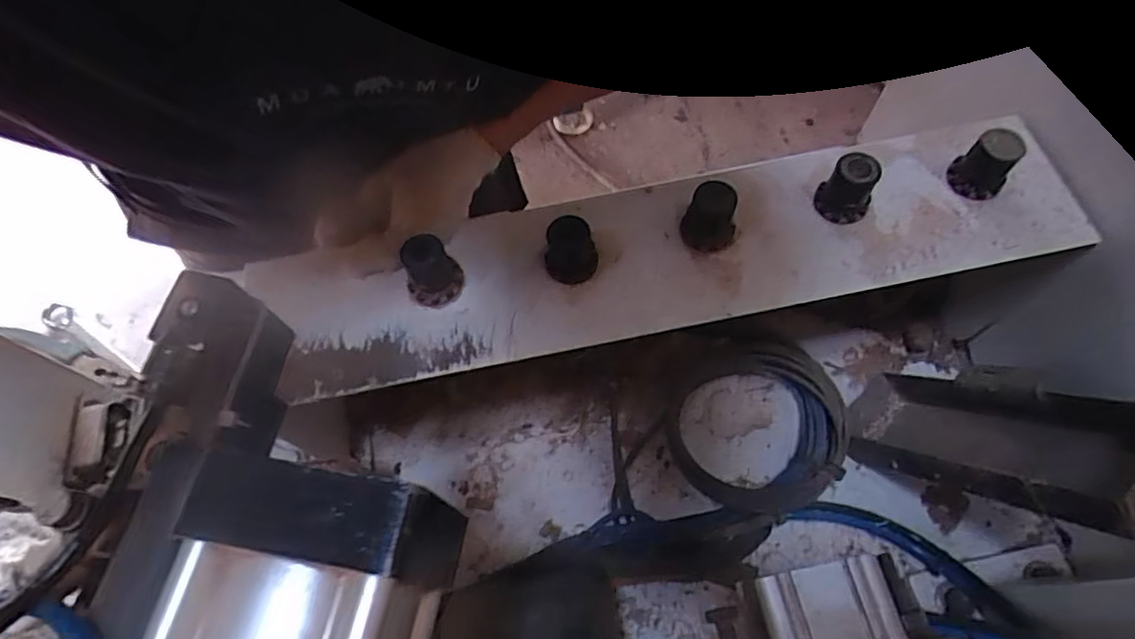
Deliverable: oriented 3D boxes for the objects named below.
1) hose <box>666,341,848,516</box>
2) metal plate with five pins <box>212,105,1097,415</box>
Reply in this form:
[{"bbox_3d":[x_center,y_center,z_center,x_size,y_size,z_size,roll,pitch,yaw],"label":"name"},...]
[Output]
[{"bbox_3d":[0.173,0.099,0.577,0.157,0.045,0.159,-4,64,1],"label":"hose"},{"bbox_3d":[0.065,-0.063,0.443,0.564,0.061,0.147,-11,64,-1],"label":"metal plate with five pins"}]

